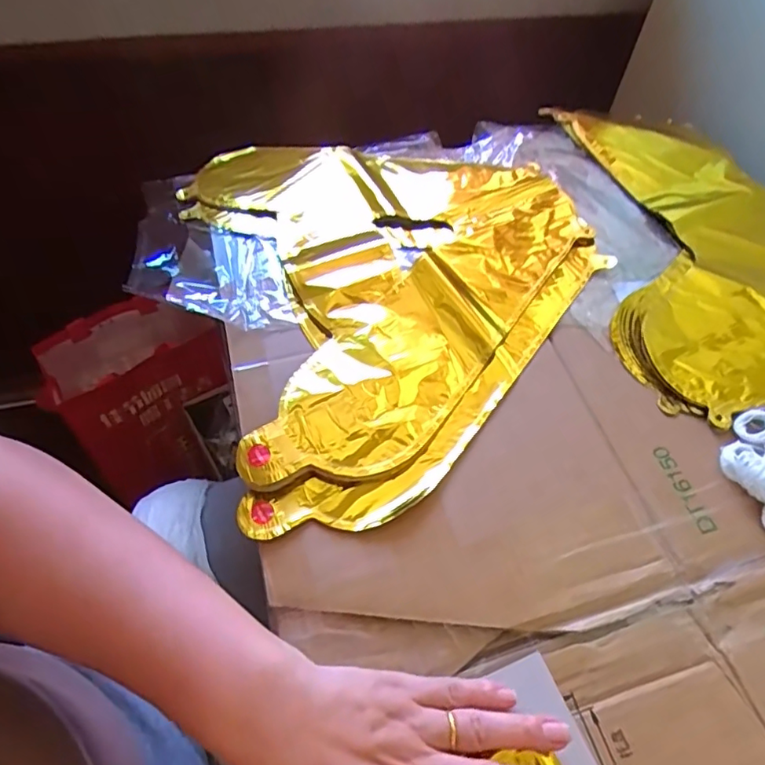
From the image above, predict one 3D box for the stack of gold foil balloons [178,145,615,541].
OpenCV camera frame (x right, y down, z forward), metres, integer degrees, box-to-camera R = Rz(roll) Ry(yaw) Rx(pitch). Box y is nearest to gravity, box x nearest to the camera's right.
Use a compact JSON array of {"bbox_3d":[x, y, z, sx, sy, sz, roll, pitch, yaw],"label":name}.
[{"bbox_3d":[0.023,-0.105,0.477,0.344,0.015,0.418,-14,57,-13],"label":"stack of gold foil balloons"}]

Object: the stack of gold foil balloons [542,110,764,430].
[{"bbox_3d":[0.307,-0.156,0.538,0.247,0.014,0.426,-3,55,-6],"label":"stack of gold foil balloons"}]

